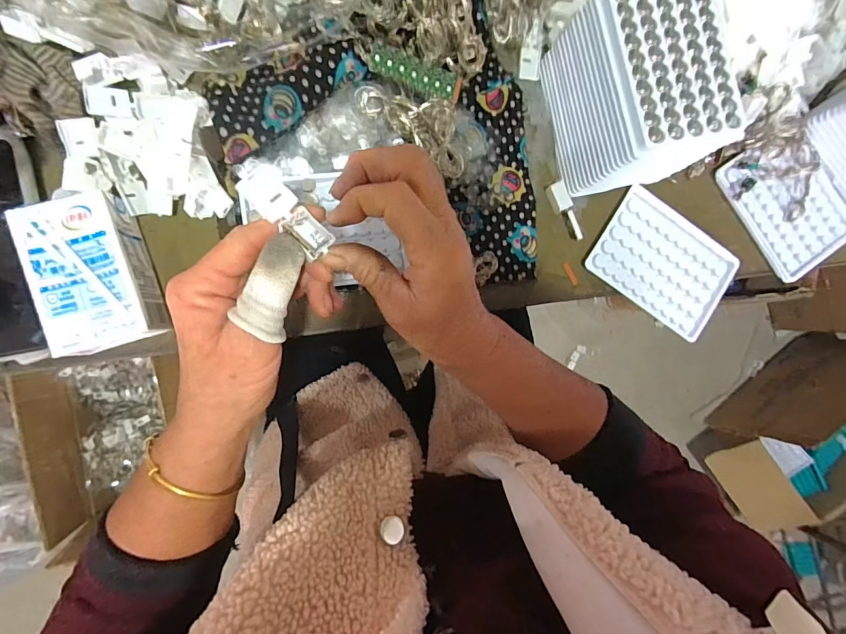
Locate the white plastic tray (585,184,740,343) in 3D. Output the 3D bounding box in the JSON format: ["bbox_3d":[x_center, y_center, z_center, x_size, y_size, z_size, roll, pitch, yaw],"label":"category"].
[{"bbox_3d":[0.229,-0.051,0.388,0.127,0.005,0.093,34,85,-5],"label":"white plastic tray"}]

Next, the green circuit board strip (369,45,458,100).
[{"bbox_3d":[-0.007,-0.192,0.323,0.070,0.004,0.021,15,94,-13],"label":"green circuit board strip"}]

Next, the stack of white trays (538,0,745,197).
[{"bbox_3d":[0.173,-0.178,0.335,0.104,0.081,0.135,-8,90,-7],"label":"stack of white trays"}]

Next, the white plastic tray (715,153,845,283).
[{"bbox_3d":[0.357,-0.113,0.397,0.093,0.020,0.131,-37,93,-6],"label":"white plastic tray"}]

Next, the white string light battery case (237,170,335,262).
[{"bbox_3d":[-0.074,-0.056,0.226,0.055,0.015,0.021,43,84,-10],"label":"white string light battery case"}]

